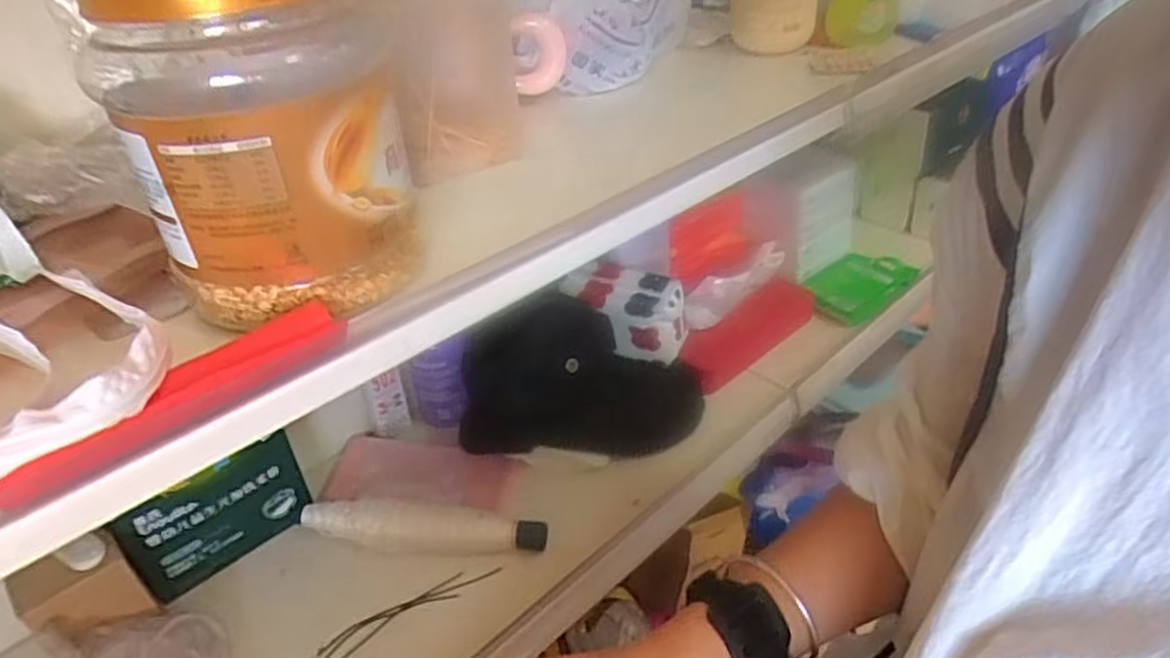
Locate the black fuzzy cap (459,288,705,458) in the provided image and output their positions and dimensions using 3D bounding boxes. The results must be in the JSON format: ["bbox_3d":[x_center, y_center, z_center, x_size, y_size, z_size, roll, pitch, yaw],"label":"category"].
[{"bbox_3d":[0.000,0.061,0.742,0.246,0.169,0.076,-3,37,-1],"label":"black fuzzy cap"}]

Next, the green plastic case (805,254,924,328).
[{"bbox_3d":[0.350,-0.056,0.917,0.150,0.028,0.083,-30,45,-32],"label":"green plastic case"}]

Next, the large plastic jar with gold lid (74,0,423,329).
[{"bbox_3d":[-0.152,-0.101,0.346,0.128,0.160,0.106,-12,38,-12],"label":"large plastic jar with gold lid"}]

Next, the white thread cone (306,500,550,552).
[{"bbox_3d":[-0.144,0.176,0.642,0.216,0.029,0.037,4,37,8],"label":"white thread cone"}]

